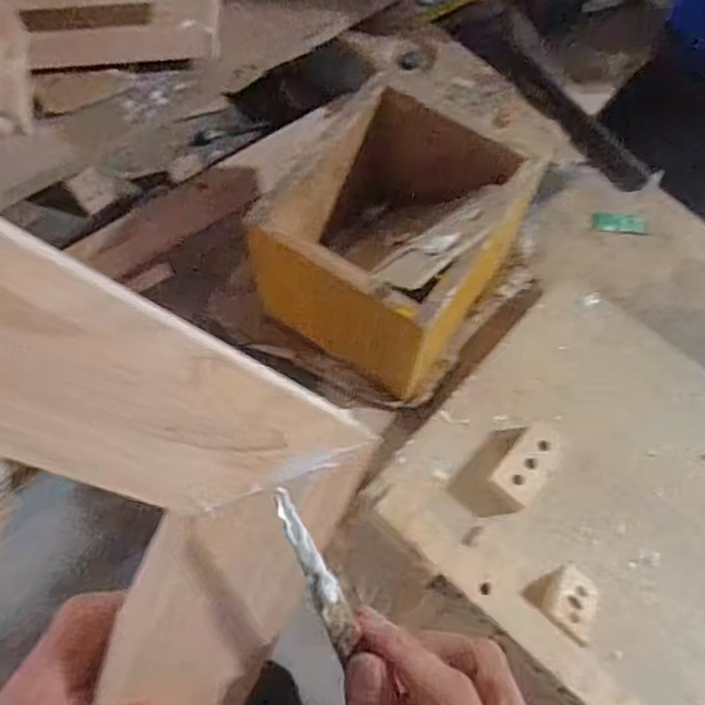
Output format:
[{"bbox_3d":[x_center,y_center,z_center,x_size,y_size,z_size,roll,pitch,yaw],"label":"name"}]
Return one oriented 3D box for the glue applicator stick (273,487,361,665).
[{"bbox_3d":[-0.011,0.076,0.210,0.011,0.072,0.004,-25,24,-13],"label":"glue applicator stick"}]

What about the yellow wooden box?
[{"bbox_3d":[0.035,-0.105,0.579,0.181,0.153,0.208,32,67,12],"label":"yellow wooden box"}]

